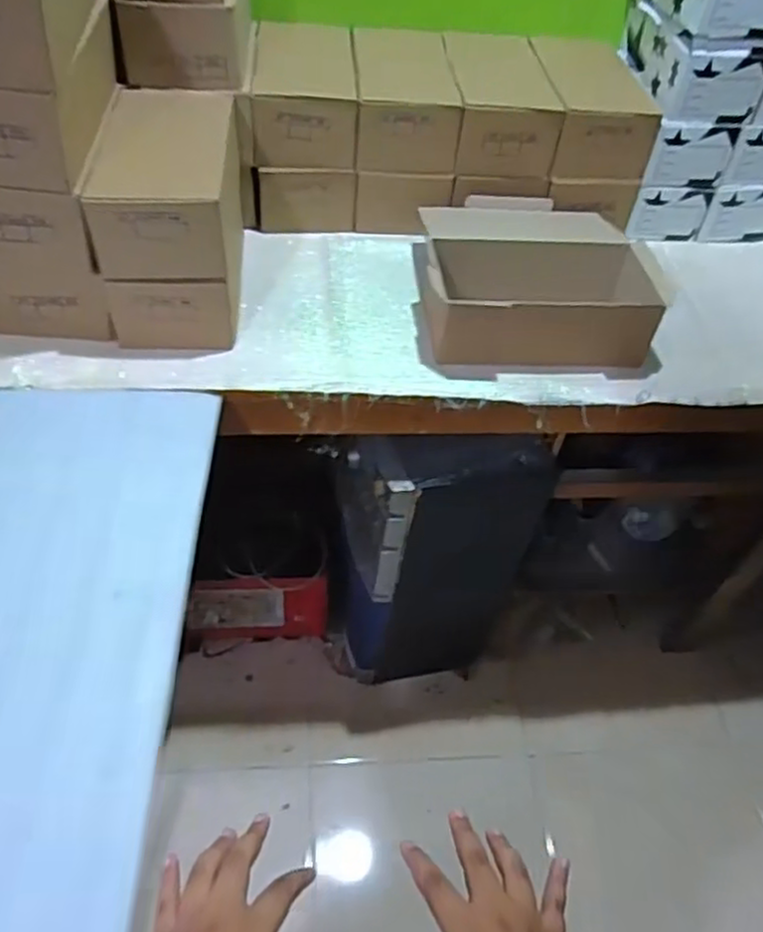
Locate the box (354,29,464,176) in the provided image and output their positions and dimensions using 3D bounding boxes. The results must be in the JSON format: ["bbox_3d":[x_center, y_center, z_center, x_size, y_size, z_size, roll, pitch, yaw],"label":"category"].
[{"bbox_3d":[0.026,-0.544,1.057,0.147,0.110,0.251,0,49,-7],"label":"box"}]

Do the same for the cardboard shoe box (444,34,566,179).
[{"bbox_3d":[0.172,-0.538,1.062,0.146,0.107,0.256,0,49,-7],"label":"cardboard shoe box"}]

